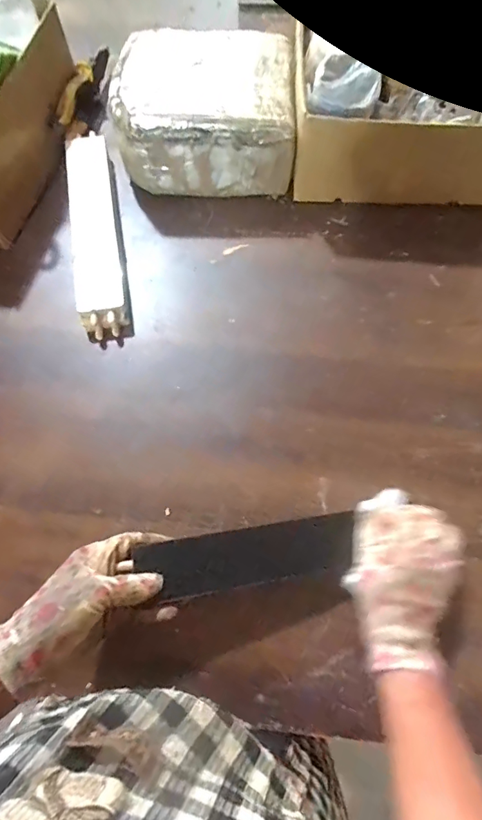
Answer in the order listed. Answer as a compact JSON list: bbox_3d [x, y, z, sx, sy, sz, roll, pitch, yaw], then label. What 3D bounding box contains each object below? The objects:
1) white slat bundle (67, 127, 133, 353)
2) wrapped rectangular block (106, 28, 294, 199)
[{"bbox_3d":[-0.187,-0.235,0.577,0.062,0.030,0.311,-9,70,-4],"label":"white slat bundle"},{"bbox_3d":[-0.049,-0.399,0.604,0.225,0.104,0.189,-2,70,-1],"label":"wrapped rectangular block"}]

